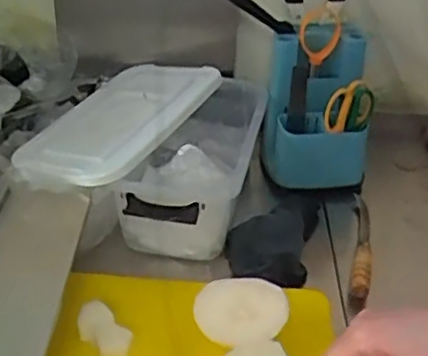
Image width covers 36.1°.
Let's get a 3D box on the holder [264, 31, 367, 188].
[{"bbox_3d":[0.138,-0.083,0.869,0.135,0.189,0.072,4,35,3],"label":"holder"}]

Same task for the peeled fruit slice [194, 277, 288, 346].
[{"bbox_3d":[0.028,0.134,0.683,0.091,0.010,0.093,1,38,-1],"label":"peeled fruit slice"}]

